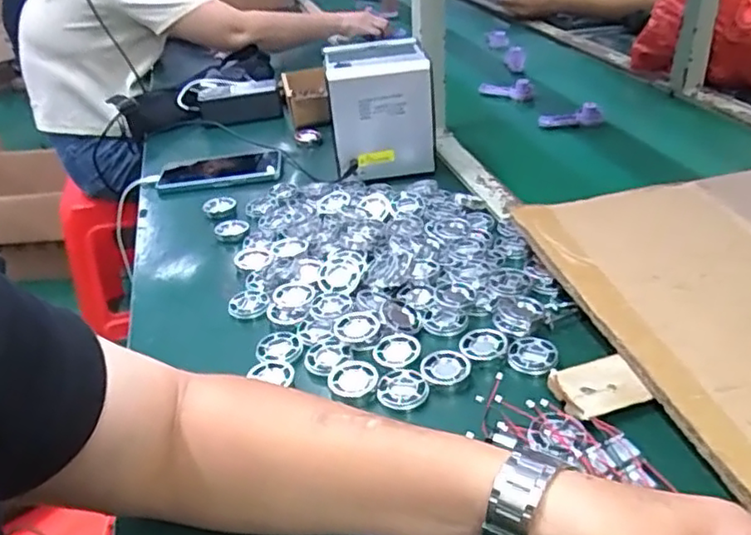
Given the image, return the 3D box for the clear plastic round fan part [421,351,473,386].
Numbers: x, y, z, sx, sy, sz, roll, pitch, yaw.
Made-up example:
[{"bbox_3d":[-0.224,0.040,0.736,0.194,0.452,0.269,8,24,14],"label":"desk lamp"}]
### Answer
[{"bbox_3d":[0.056,0.080,0.526,0.039,0.006,0.037,-3,33,2],"label":"clear plastic round fan part"}]

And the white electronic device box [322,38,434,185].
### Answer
[{"bbox_3d":[0.005,-0.201,0.835,0.123,0.137,0.119,-6,33,-2],"label":"white electronic device box"}]

